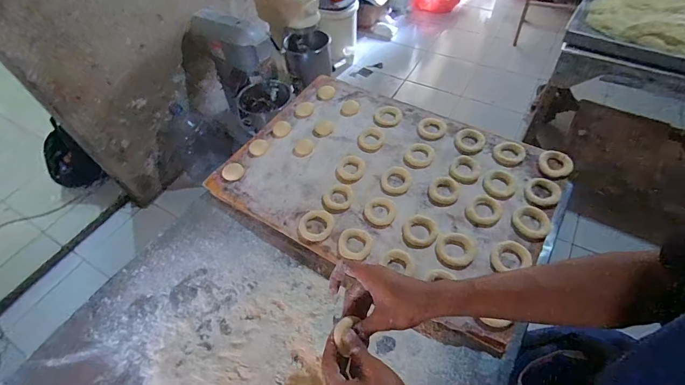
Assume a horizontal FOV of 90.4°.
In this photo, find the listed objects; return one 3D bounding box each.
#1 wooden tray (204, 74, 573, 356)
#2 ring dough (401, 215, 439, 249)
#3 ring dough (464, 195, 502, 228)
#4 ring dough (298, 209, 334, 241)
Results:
[{"bbox_3d":[0.079,-0.038,0.675,0.593,0.032,0.408,27,63,21],"label":"wooden tray"},{"bbox_3d":[0.133,0.070,0.590,0.057,0.009,0.065,30,64,23],"label":"ring dough"},{"bbox_3d":[0.249,0.033,0.599,0.056,0.015,0.060,-2,56,4],"label":"ring dough"},{"bbox_3d":[-0.046,0.059,0.613,0.061,0.014,0.060,-2,56,4],"label":"ring dough"}]

